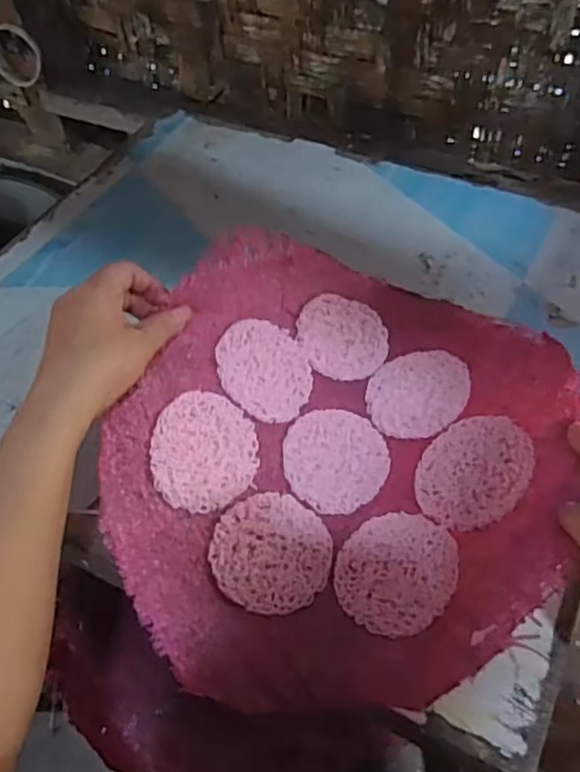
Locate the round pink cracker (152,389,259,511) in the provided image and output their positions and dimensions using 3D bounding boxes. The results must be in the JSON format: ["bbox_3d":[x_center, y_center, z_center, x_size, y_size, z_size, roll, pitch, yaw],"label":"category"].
[{"bbox_3d":[-0.056,0.042,0.443,0.078,0.005,0.073,11,69,-31],"label":"round pink cracker"}]

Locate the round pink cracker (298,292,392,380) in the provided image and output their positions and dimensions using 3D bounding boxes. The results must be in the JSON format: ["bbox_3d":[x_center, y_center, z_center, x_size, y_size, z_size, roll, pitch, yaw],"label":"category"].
[{"bbox_3d":[0.043,-0.041,0.542,0.074,0.006,0.081,9,58,-14],"label":"round pink cracker"}]

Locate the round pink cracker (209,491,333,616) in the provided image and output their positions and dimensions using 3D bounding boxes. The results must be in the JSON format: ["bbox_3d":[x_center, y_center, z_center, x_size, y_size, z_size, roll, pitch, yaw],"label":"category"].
[{"bbox_3d":[-0.012,0.107,0.436,0.075,0.006,0.075,6,60,-11],"label":"round pink cracker"}]

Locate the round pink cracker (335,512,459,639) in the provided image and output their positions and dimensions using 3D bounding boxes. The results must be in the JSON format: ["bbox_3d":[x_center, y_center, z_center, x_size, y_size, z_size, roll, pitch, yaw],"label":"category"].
[{"bbox_3d":[0.067,0.117,0.424,0.074,0.006,0.077,-14,47,16],"label":"round pink cracker"}]

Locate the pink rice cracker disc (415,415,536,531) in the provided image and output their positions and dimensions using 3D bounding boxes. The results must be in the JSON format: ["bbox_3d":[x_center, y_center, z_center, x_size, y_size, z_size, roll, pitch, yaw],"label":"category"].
[{"bbox_3d":[0.120,0.054,0.440,0.077,0.004,0.080,-24,43,25],"label":"pink rice cracker disc"}]

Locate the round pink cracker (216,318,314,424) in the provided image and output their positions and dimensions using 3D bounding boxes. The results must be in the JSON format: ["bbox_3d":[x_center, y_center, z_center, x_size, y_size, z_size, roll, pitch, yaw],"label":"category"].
[{"bbox_3d":[-0.017,-0.012,0.494,0.079,0.004,0.079,-1,67,-36],"label":"round pink cracker"}]

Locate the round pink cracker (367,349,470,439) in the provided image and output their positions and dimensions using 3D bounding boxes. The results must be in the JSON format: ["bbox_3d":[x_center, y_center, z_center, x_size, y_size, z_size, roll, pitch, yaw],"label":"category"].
[{"bbox_3d":[0.097,0.003,0.506,0.075,0.005,0.081,-14,45,15],"label":"round pink cracker"}]

